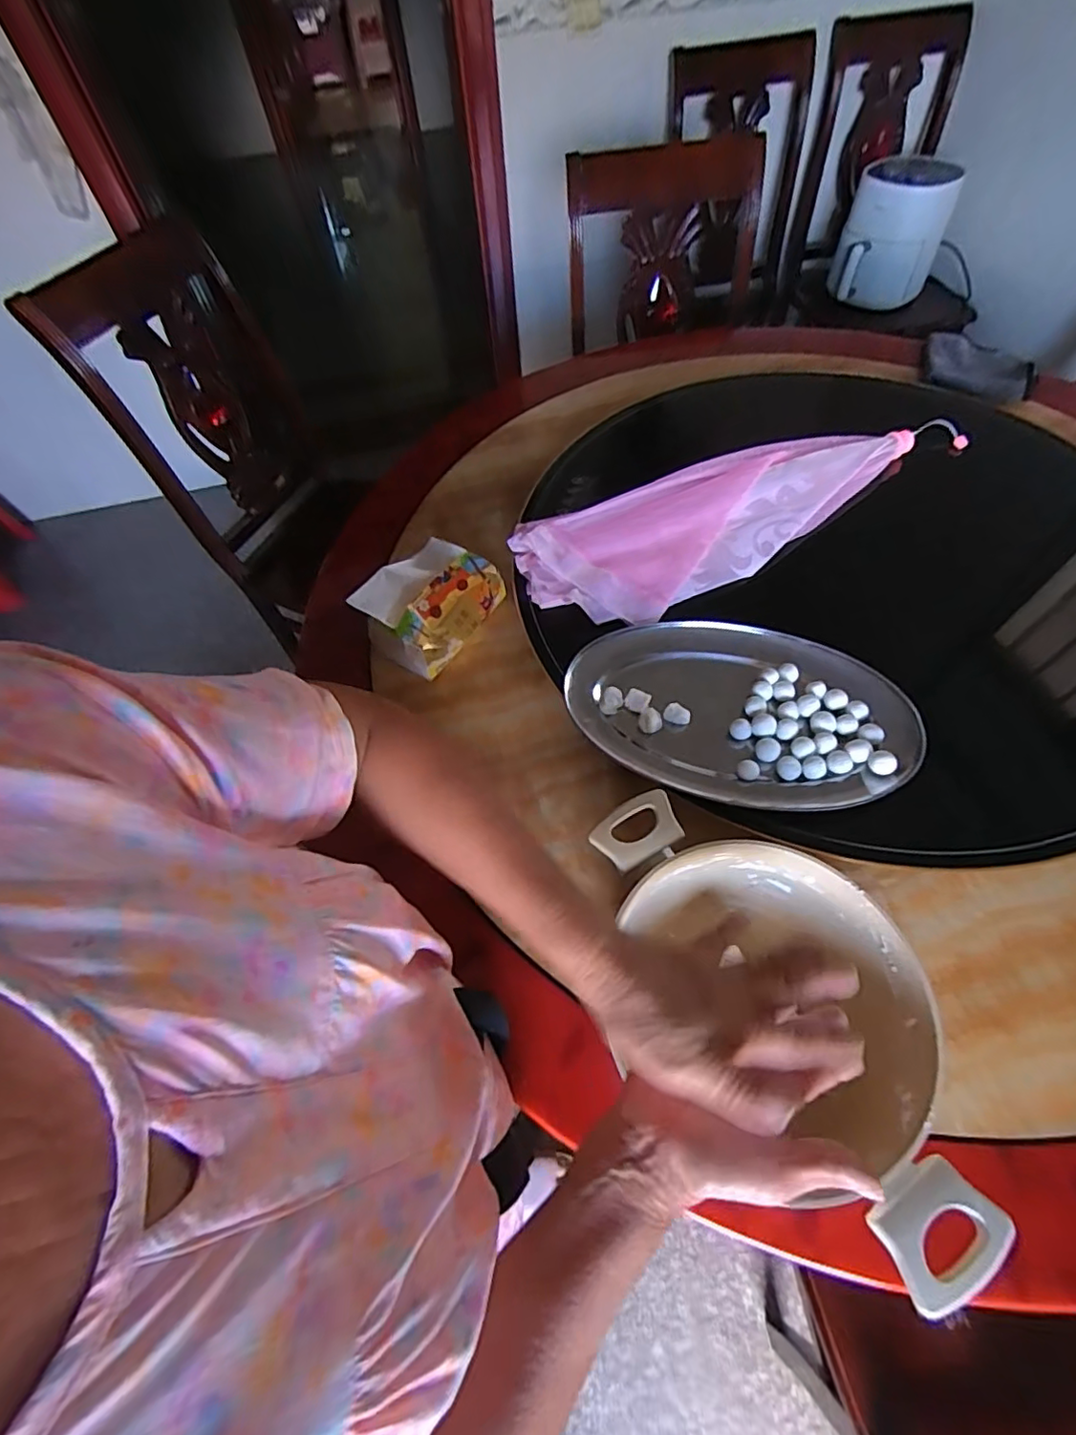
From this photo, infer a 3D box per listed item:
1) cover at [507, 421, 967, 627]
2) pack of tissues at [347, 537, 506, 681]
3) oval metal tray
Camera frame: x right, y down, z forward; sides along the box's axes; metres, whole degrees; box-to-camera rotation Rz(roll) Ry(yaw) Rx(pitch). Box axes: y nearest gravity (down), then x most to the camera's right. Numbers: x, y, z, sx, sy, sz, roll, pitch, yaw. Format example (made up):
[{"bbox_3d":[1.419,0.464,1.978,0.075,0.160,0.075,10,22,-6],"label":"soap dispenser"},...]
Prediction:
[{"bbox_3d":[0.248,-0.254,0.699,0.555,0.051,0.167,-23,60,-10],"label":"cover"},{"bbox_3d":[-0.131,-0.134,0.695,0.111,0.082,0.153,26,64,18],"label":"pack of tissues"},{"bbox_3d":[0.194,-0.008,0.583,0.316,0.042,0.202,11,63,13],"label":"oval metal tray"}]

